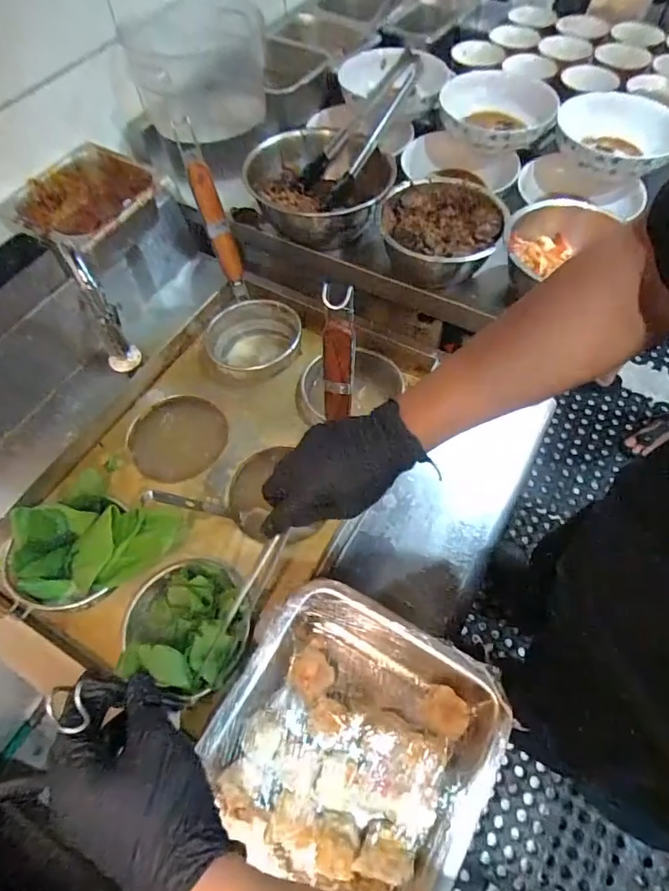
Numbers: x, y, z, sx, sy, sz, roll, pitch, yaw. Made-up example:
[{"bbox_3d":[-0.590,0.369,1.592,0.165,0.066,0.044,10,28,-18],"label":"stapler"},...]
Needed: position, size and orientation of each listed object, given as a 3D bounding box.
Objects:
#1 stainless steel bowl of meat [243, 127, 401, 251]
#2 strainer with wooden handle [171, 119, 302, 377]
[{"bbox_3d":[-0.017,-0.353,0.676,0.188,0.088,0.183,-1,61,1],"label":"stainless steel bowl of meat"},{"bbox_3d":[-0.141,-0.253,0.636,0.129,0.303,0.105,-20,30,-9],"label":"strainer with wooden handle"}]

